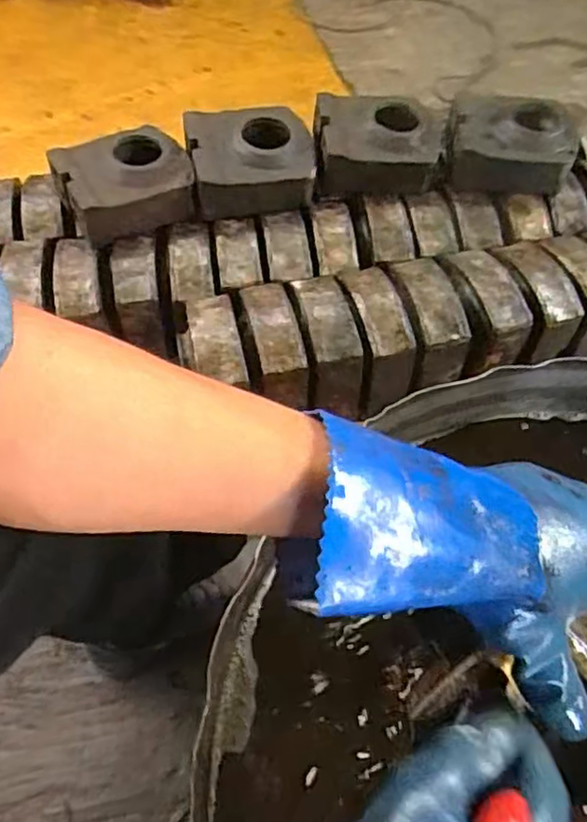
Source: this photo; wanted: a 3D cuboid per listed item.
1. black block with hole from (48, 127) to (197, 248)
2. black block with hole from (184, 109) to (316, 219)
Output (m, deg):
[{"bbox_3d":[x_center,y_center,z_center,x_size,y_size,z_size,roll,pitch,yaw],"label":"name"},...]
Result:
[{"bbox_3d":[-0.255,-0.342,0.998,0.186,0.094,0.149,-21,59,-13],"label":"black block with hole"},{"bbox_3d":[-0.069,-0.393,1.032,0.185,0.086,0.165,-7,56,-5],"label":"black block with hole"}]

